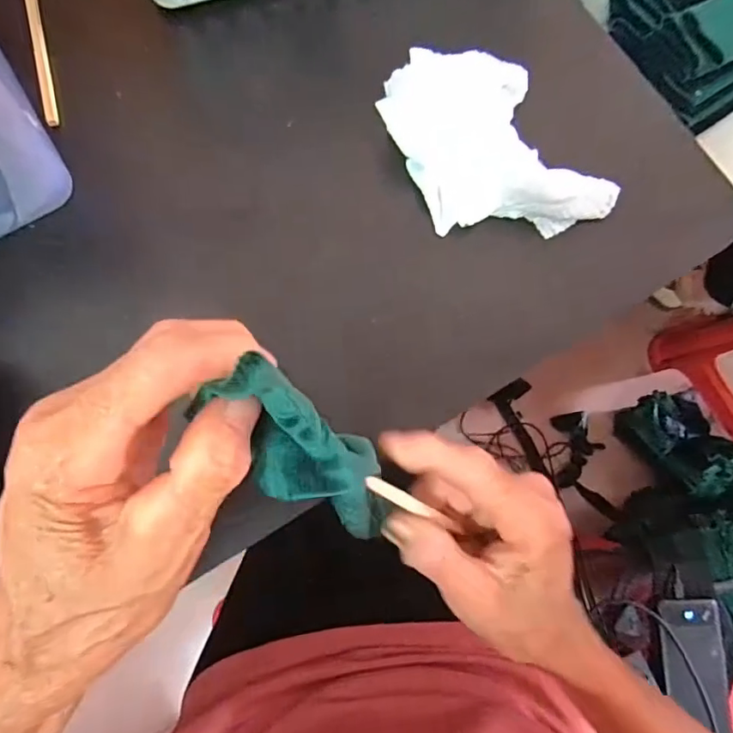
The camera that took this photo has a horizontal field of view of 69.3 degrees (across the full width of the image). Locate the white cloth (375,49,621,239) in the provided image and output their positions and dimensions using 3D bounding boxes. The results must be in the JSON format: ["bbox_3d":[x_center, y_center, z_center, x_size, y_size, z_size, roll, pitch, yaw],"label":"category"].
[{"bbox_3d":[0.068,-0.126,0.309,0.091,0.029,0.132,-31,81,-7],"label":"white cloth"}]

